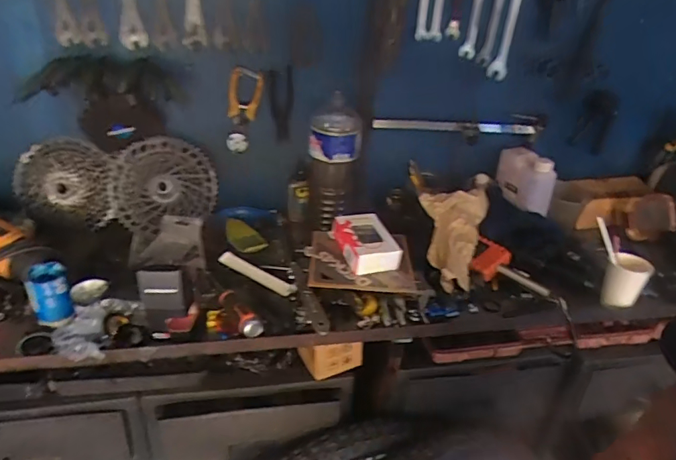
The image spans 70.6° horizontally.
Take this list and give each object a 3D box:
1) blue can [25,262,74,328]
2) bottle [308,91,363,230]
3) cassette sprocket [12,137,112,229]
[{"bbox_3d":[-0.442,0.099,0.733,0.055,0.076,0.060,-13,34,-27],"label":"blue can"},{"bbox_3d":[-0.012,-0.129,0.981,0.104,0.258,0.106,4,30,0],"label":"bottle"},{"bbox_3d":[-0.524,-0.085,0.909,0.174,0.160,0.057,3,30,-3],"label":"cassette sprocket"}]

